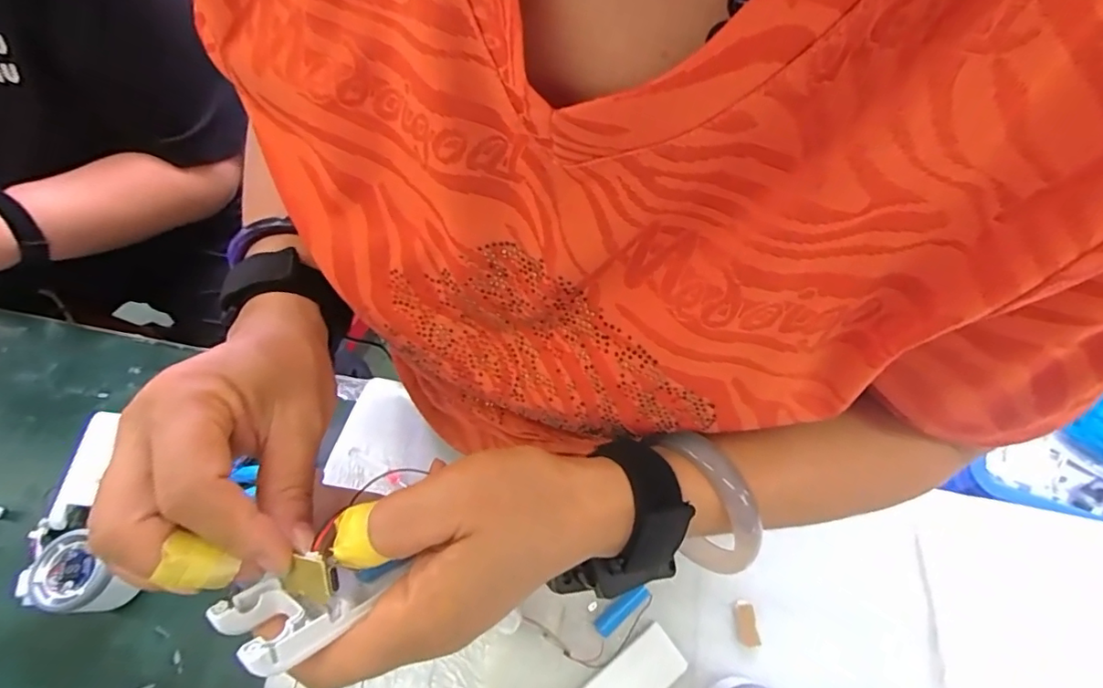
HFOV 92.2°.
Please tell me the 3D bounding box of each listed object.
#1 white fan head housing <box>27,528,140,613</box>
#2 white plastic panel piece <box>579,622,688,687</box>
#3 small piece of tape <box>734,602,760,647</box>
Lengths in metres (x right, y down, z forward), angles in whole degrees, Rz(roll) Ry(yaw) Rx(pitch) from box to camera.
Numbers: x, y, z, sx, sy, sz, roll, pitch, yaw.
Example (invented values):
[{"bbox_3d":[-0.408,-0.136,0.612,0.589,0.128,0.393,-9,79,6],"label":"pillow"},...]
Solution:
[{"bbox_3d":[-0.376,0.189,0.426,0.065,0.052,0.058,39,70,19],"label":"white fan head housing"},{"bbox_3d":[0.053,0.257,0.396,0.101,0.014,0.038,-34,67,-15],"label":"white plastic panel piece"},{"bbox_3d":[0.153,0.221,0.418,0.016,0.004,0.031,-6,63,-1],"label":"small piece of tape"}]

